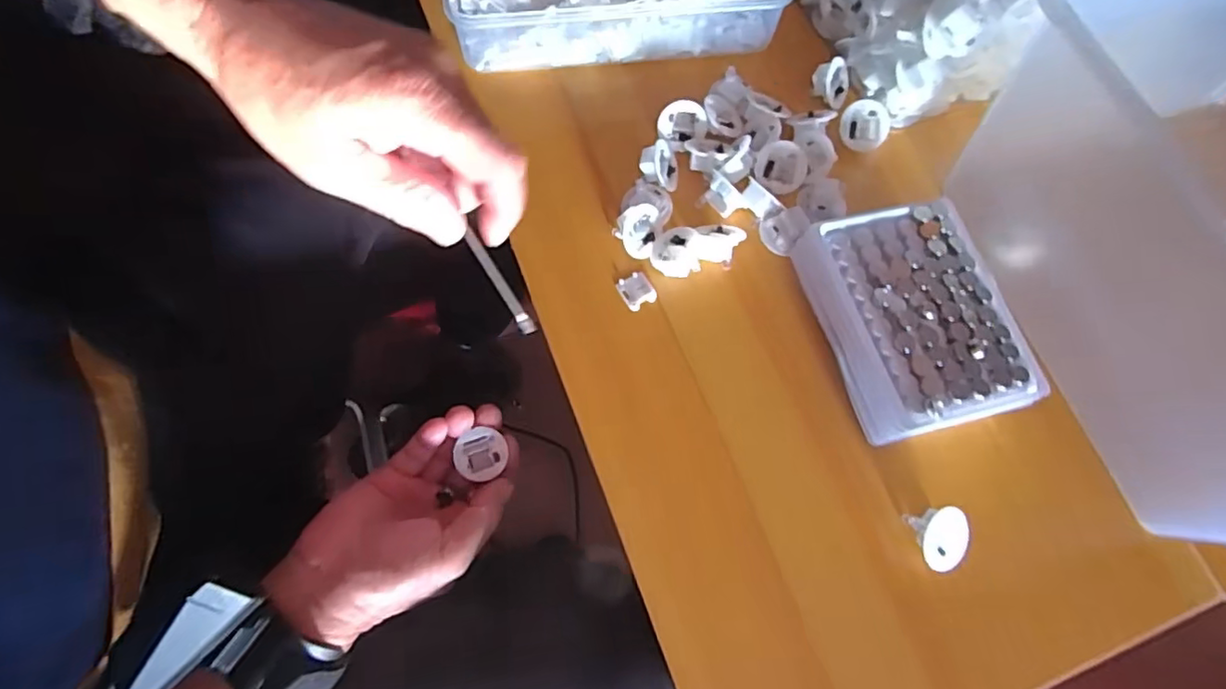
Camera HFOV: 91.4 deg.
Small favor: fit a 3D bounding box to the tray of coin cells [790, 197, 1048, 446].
[{"bbox_3d":[0.175,-0.017,0.348,0.099,0.024,0.131,-16,73,-8],"label":"tray of coin cells"}]

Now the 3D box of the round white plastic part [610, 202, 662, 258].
[{"bbox_3d":[0.015,-0.071,0.380,0.028,0.021,0.027,1,71,-2],"label":"round white plastic part"}]

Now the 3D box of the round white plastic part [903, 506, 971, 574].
[{"bbox_3d":[0.178,0.104,0.322,0.029,0.021,0.030,-18,71,6],"label":"round white plastic part"}]

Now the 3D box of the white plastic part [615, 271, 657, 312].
[{"bbox_3d":[0.015,-0.034,0.377,0.020,0.004,0.023,-27,75,-11],"label":"white plastic part"}]

